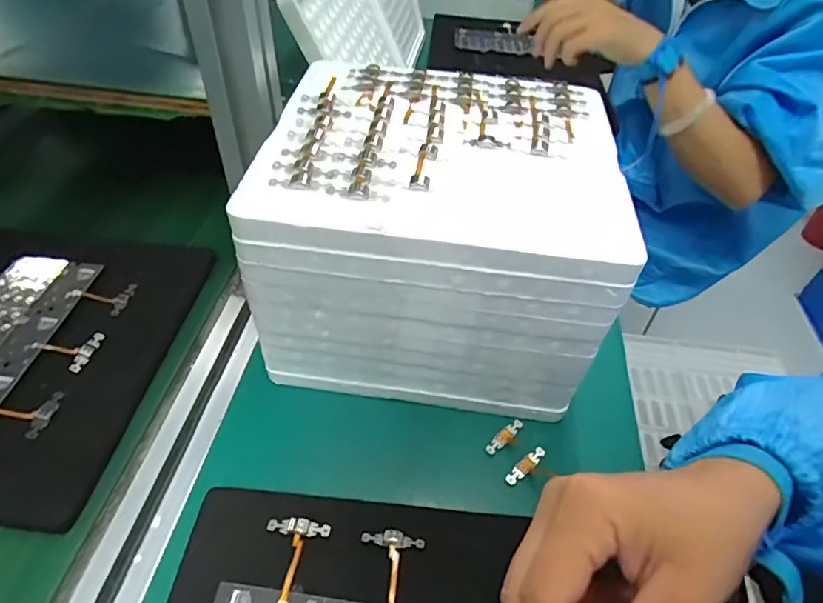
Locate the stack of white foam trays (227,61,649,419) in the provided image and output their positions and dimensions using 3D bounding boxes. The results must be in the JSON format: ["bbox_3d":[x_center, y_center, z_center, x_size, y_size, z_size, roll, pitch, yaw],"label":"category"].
[{"bbox_3d":[0.016,-0.046,0.377,0.218,0.162,0.176,5,46,4],"label":"stack of white foam trays"}]

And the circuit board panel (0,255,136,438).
[{"bbox_3d":[-0.294,0.027,0.391,0.112,0.009,0.159,8,48,2],"label":"circuit board panel"}]

